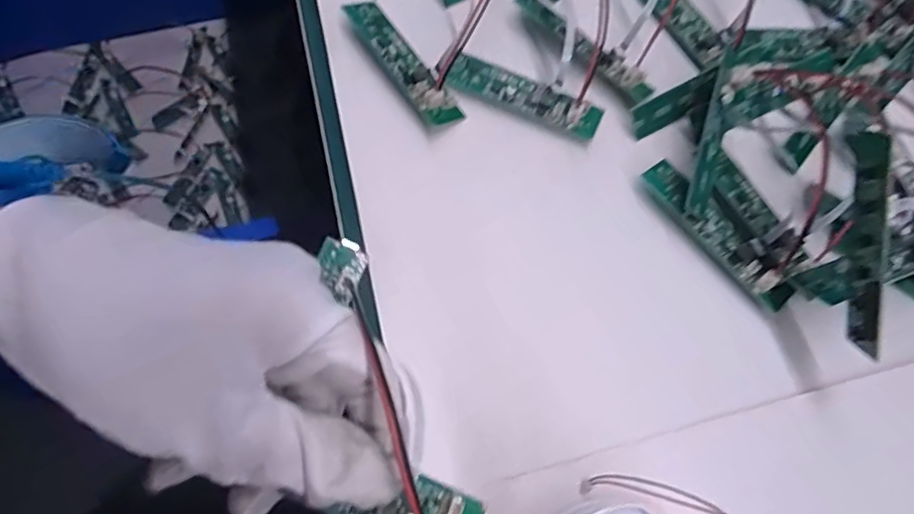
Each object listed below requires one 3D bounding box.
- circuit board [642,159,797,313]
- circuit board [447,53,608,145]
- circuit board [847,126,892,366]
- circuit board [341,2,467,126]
[{"bbox_3d":[0.118,-0.012,0.264,0.019,0.012,0.082,-36,77,-18],"label":"circuit board"},{"bbox_3d":[0.034,-0.079,0.289,0.076,0.010,0.022,25,68,4],"label":"circuit board"},{"bbox_3d":[0.148,-0.004,0.212,0.004,0.013,0.080,-7,101,-6],"label":"circuit board"},{"bbox_3d":[-0.027,-0.098,0.291,0.019,0.011,0.081,-31,75,-17],"label":"circuit board"}]

